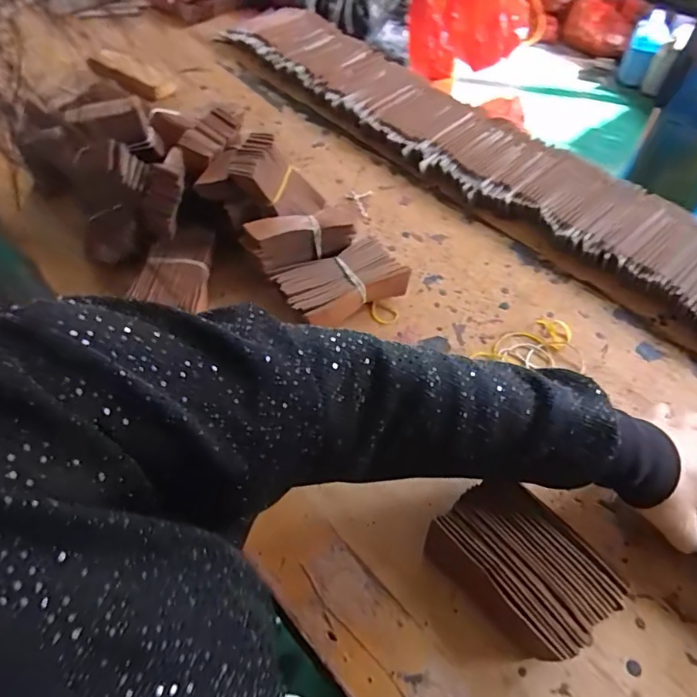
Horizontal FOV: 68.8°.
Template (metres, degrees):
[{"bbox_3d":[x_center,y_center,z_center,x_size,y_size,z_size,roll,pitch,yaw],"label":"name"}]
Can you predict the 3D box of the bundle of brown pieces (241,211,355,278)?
[{"bbox_3d":[-0.051,-0.122,0.558,0.121,0.042,0.040,-12,55,-9],"label":"bundle of brown pieces"}]

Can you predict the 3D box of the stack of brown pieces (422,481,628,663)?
[{"bbox_3d":[0.133,0.166,0.395,0.090,0.031,0.125,-39,63,-24],"label":"stack of brown pieces"}]

